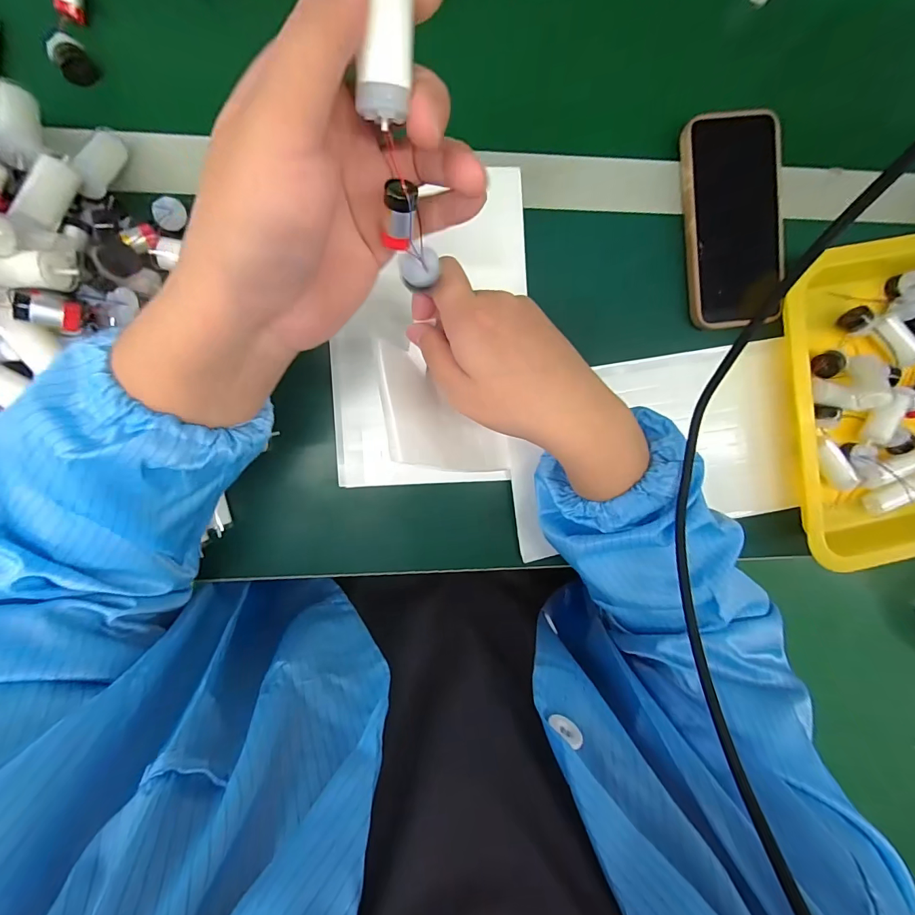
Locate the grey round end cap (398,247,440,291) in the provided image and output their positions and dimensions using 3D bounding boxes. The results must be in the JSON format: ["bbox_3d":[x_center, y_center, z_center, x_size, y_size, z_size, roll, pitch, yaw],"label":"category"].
[{"bbox_3d":[-0.020,-0.100,0.221,0.020,0.009,0.019,-13,97,-4],"label":"grey round end cap"}]

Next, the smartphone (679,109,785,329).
[{"bbox_3d":[0.223,-0.189,0.338,0.078,0.016,0.158,-7,96,-5],"label":"smartphone"}]

